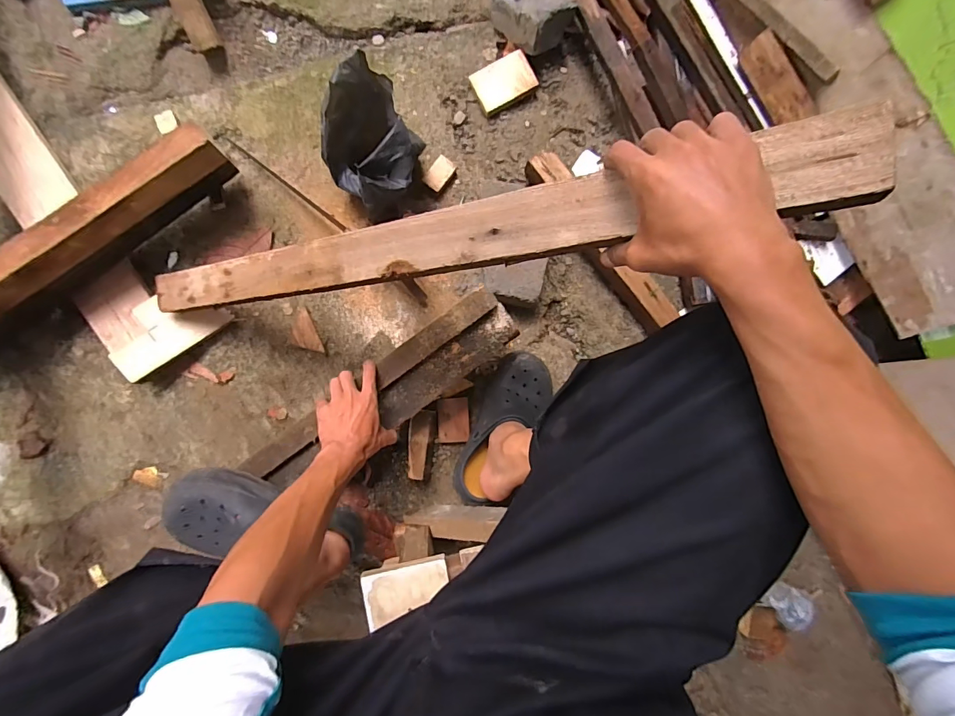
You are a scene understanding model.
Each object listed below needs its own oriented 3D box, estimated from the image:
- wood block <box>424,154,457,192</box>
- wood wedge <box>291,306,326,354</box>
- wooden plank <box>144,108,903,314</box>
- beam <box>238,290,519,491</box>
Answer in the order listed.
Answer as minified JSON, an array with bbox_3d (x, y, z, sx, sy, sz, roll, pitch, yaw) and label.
[{"bbox_3d":[-0.067,-0.331,0.766,0.037,0.034,0.063,36,83,-4],"label":"wood block"},{"bbox_3d":[-0.291,-0.049,0.734,0.058,0.019,0.068,14,85,-6],"label":"wood wedge"},{"bbox_3d":[-0.101,-0.113,0.455,0.816,0.016,0.061,-3,86,27],"label":"wooden plank"},{"bbox_3d":[-0.145,0.059,0.650,0.445,0.044,0.101,-33,91,2],"label":"beam"}]

